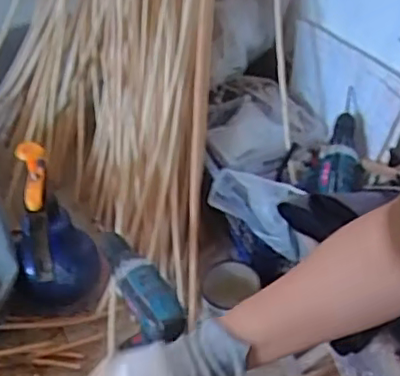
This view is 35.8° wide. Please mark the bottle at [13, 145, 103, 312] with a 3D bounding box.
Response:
[{"bbox_3d":[-0.228,0.074,0.941,0.132,0.286,0.135,-6,44,-8],"label":"bottle"}]

